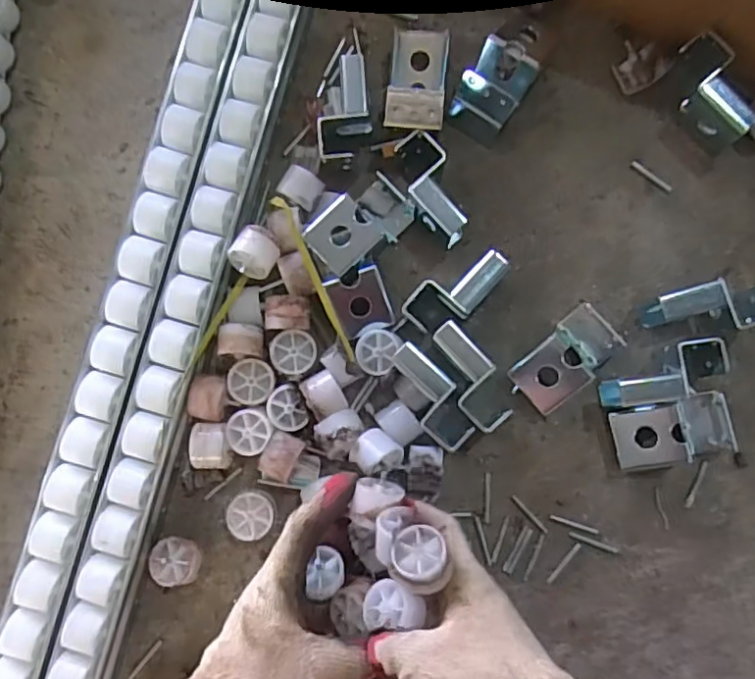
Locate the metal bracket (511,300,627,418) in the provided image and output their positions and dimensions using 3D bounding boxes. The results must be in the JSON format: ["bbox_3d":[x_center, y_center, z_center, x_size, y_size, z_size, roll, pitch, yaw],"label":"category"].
[{"bbox_3d":[0.145,0.015,0.457,0.084,0.033,0.044,-44,84,-1],"label":"metal bracket"}]

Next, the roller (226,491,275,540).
[{"bbox_3d":[-0.095,0.133,0.461,0.034,0.024,0.035,0,85,3],"label":"roller"}]

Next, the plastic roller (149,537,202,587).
[{"bbox_3d":[-0.152,0.167,0.459,0.034,0.028,0.033,0,85,3],"label":"plastic roller"}]

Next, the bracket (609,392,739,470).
[{"bbox_3d":[0.221,0.069,0.448,0.088,0.030,0.044,-12,85,2],"label":"bracket"}]

